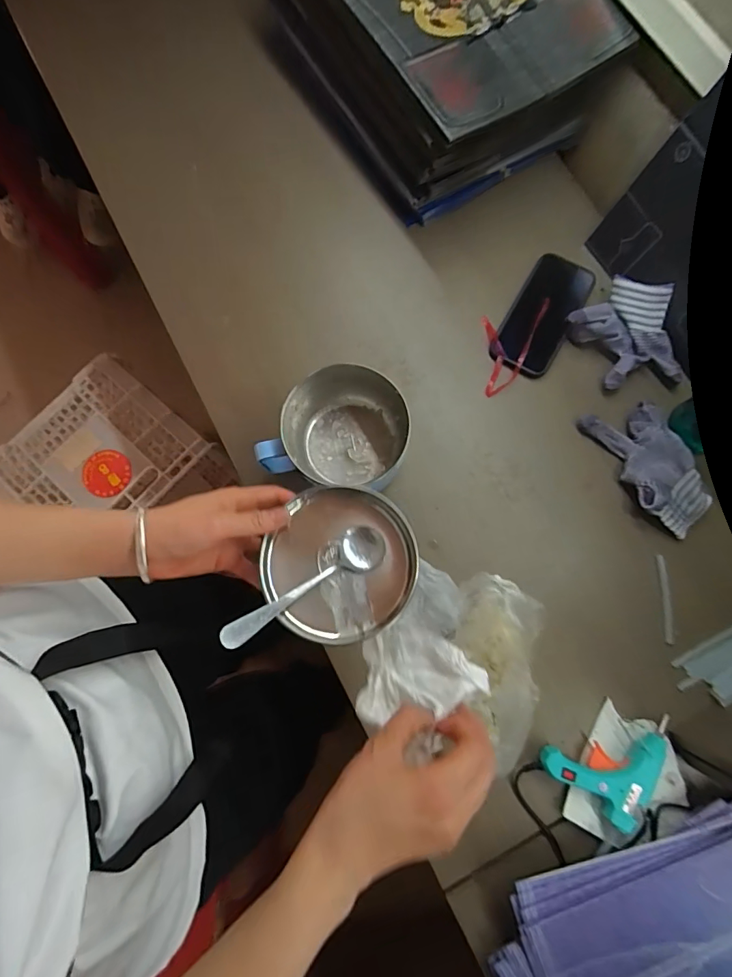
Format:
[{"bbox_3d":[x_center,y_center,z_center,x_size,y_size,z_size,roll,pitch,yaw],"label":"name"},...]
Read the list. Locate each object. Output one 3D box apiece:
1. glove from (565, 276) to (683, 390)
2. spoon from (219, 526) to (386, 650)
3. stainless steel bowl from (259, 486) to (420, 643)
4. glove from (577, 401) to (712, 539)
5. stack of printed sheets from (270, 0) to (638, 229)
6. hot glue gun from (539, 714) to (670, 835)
[{"bbox_3d":[0.319,-0.192,0.554,0.117,0.047,0.124,0,79,0],"label":"glove"},{"bbox_3d":[-0.050,0.079,0.371,0.153,0.017,0.037,-27,79,-28],"label":"spoon"},{"bbox_3d":[-0.022,0.065,0.393,0.131,0.034,0.130,0,79,0],"label":"stainless steel bowl"},{"bbox_3d":[0.340,-0.023,0.531,0.096,0.036,0.170,-20,79,-4],"label":"glove"},{"bbox_3d":[0.092,-0.598,0.584,0.293,0.148,0.403,-30,80,-5],"label":"stack of printed sheets"},{"bbox_3d":[0.264,0.307,0.472,0.142,0.029,0.081,-8,79,-1],"label":"hot glue gun"}]

